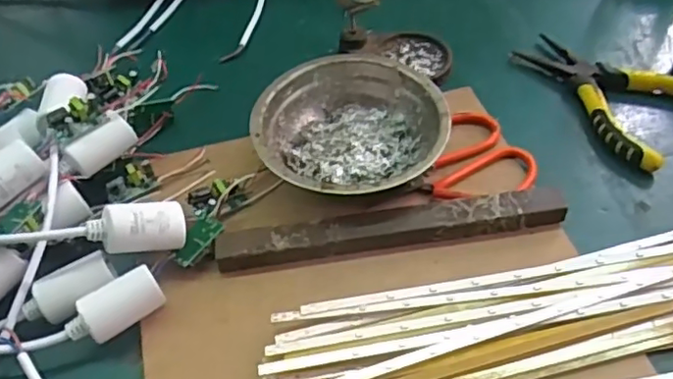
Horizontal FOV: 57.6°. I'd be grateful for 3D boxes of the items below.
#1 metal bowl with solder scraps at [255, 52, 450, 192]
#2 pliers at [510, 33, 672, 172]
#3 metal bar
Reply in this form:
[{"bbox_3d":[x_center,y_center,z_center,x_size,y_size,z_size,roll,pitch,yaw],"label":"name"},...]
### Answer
[{"bbox_3d":[0.010,-0.036,0.417,0.124,0.039,0.121,-2,51,3],"label":"metal bowl with solder scraps"},{"bbox_3d":[0.200,-0.077,0.457,0.087,0.015,0.145,-32,56,-20],"label":"pliers"},{"bbox_3d":[0.034,0.024,0.378,0.211,0.015,0.022,-8,51,-3],"label":"metal bar"}]

